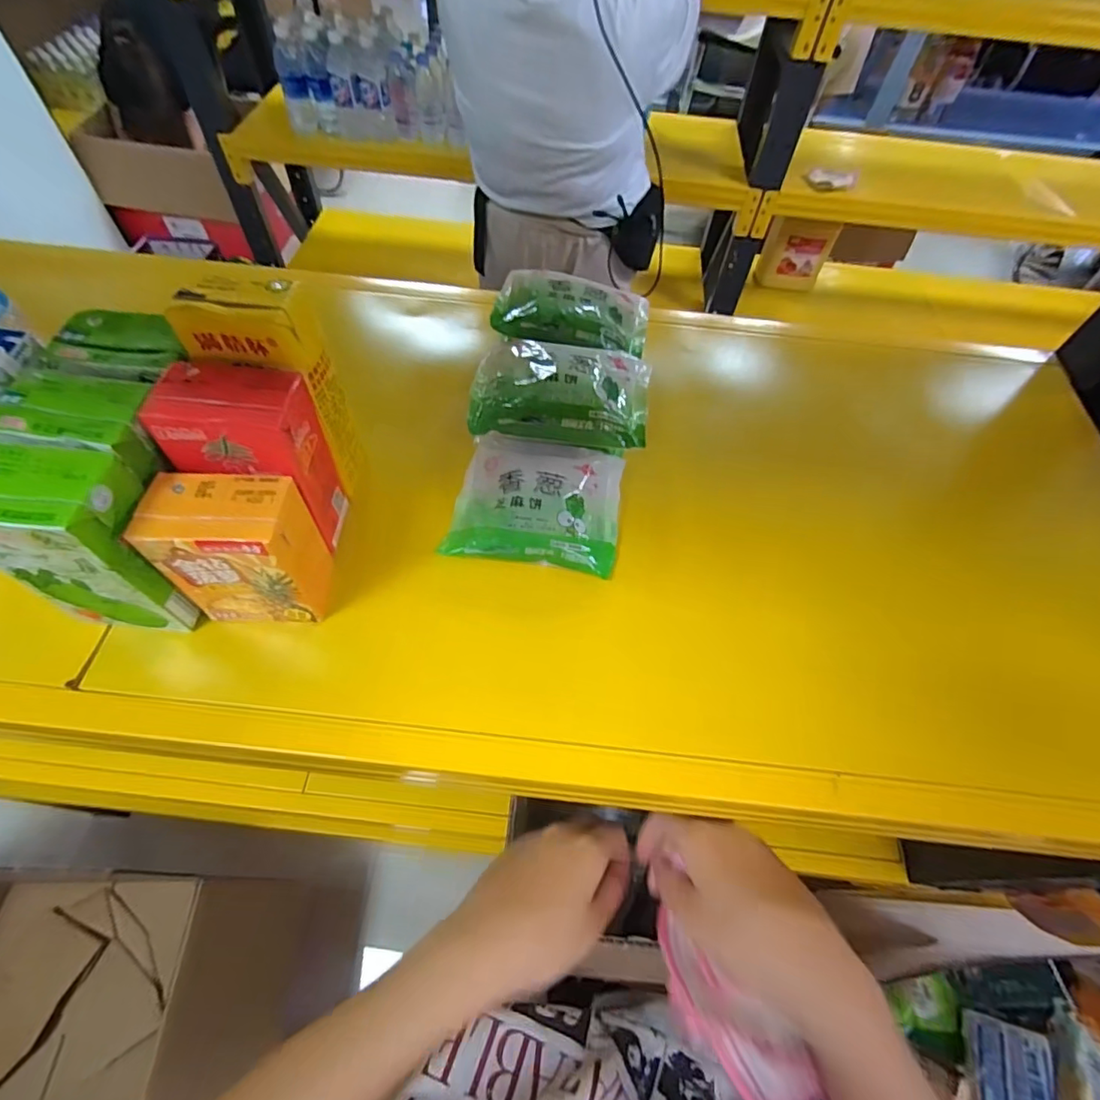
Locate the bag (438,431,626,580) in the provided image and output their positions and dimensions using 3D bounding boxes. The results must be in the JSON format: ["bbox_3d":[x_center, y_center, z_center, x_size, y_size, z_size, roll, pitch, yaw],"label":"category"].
[{"bbox_3d":[-0.007,-0.034,0.348,0.102,0.024,0.092,8,59,2],"label":"bag"}]

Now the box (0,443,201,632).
[{"bbox_3d":[-0.228,-0.001,0.280,0.067,0.110,0.049,4,59,-1],"label":"box"}]

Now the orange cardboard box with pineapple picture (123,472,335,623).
[{"bbox_3d":[-0.162,0.001,0.290,0.066,0.080,0.043,0,59,-3],"label":"orange cardboard box with pineapple picture"}]

